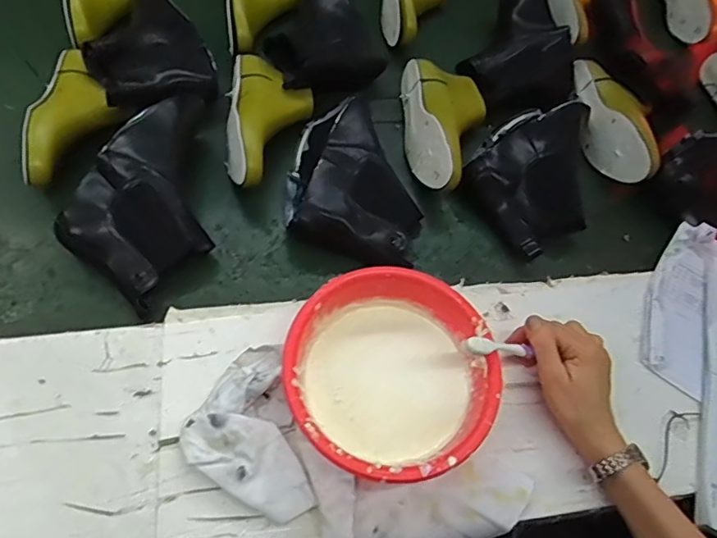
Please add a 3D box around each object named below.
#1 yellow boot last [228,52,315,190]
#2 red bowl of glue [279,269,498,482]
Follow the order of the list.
[{"bbox_3d":[-0.121,-0.204,0.696,0.114,0.059,0.232,2,61,-3],"label":"yellow boot last"},{"bbox_3d":[0.028,0.103,0.499,0.182,0.082,0.183,2,61,-3],"label":"red bowl of glue"}]

